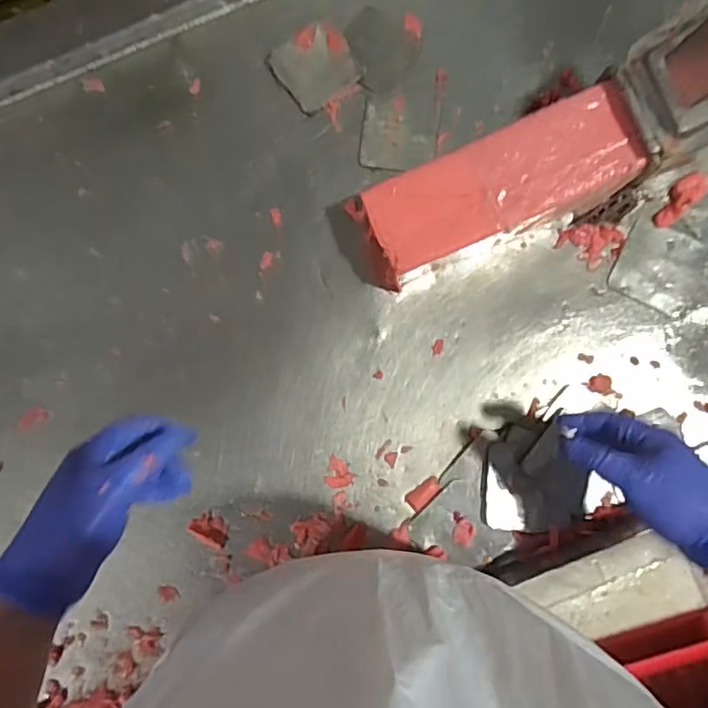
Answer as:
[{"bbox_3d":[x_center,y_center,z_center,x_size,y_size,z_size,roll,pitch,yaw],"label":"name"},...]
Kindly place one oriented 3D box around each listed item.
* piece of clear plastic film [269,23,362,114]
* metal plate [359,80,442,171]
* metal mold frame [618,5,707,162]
[{"bbox_3d":[-0.041,-0.321,0.696,0.083,0.009,0.079,-37,84,0],"label":"piece of clear plastic film"},{"bbox_3d":[0.052,-0.255,0.697,0.082,0.006,0.100,6,86,3],"label":"metal plate"},{"bbox_3d":[0.293,-0.235,0.520,0.122,0.050,0.108,-27,84,39],"label":"metal mold frame"}]

